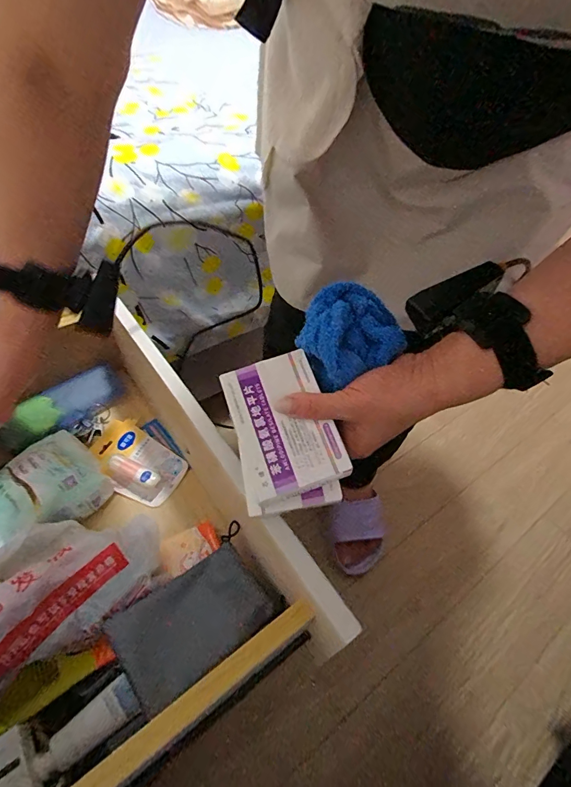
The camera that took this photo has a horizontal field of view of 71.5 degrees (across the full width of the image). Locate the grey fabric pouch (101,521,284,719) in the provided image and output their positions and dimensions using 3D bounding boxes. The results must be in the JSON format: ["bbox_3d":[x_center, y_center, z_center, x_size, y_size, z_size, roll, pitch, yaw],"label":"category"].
[{"bbox_3d":[-0.074,0.186,0.334,0.127,0.012,0.080,-32,60,-29],"label":"grey fabric pouch"}]

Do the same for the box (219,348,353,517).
[{"bbox_3d":[-0.005,0.024,0.305,0.076,0.011,0.108,-19,69,-5],"label":"box"}]

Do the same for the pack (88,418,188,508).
[{"bbox_3d":[-0.176,0.075,0.458,0.116,0.028,0.069,31,53,19],"label":"pack"}]

